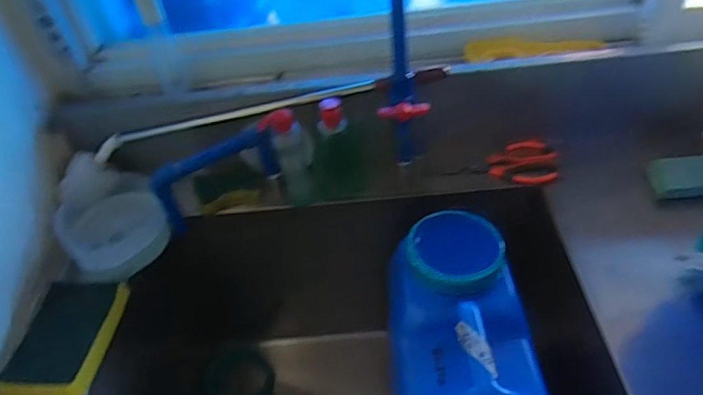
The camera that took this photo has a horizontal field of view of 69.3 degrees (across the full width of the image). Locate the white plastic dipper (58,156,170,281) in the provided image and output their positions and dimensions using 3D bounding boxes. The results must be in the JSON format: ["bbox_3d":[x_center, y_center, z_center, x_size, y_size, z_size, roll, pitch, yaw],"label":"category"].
[{"bbox_3d":[-0.351,0.018,0.732,0.136,0.089,0.193,-31,50,-23],"label":"white plastic dipper"}]

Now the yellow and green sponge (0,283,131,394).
[{"bbox_3d":[-0.343,0.167,0.613,0.093,0.034,0.148,-3,45,4],"label":"yellow and green sponge"}]

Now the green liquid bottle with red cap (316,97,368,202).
[{"bbox_3d":[-0.022,-0.074,0.747,0.079,0.168,0.055,-9,45,-3],"label":"green liquid bottle with red cap"}]

